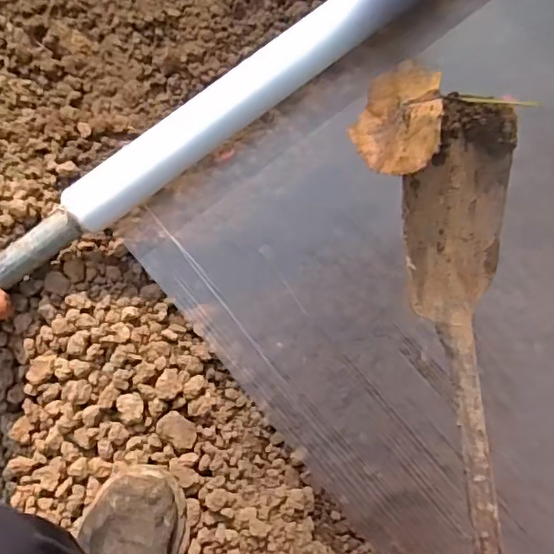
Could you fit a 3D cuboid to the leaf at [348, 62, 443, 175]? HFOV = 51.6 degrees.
[{"bbox_3d":[0.069,-0.090,0.325,0.054,0.013,0.064,4,84,45],"label":"leaf"}]

